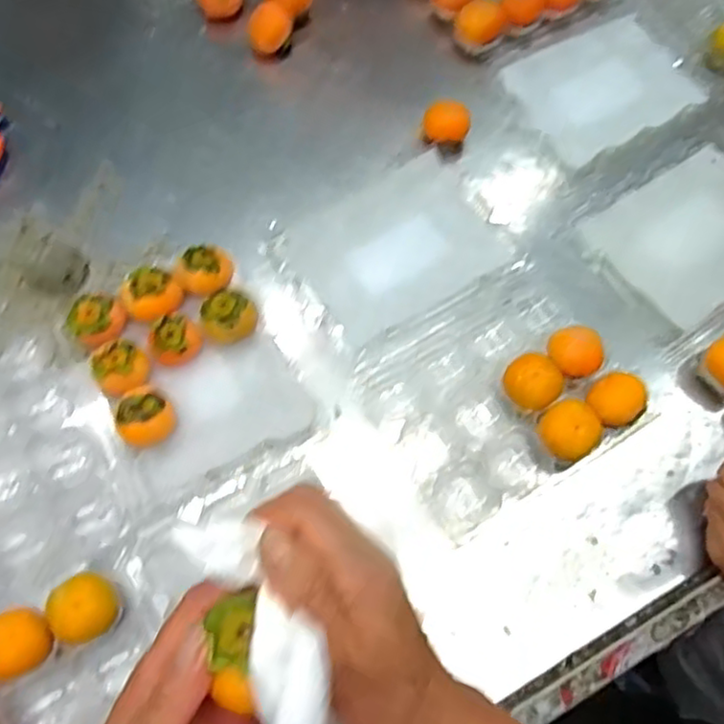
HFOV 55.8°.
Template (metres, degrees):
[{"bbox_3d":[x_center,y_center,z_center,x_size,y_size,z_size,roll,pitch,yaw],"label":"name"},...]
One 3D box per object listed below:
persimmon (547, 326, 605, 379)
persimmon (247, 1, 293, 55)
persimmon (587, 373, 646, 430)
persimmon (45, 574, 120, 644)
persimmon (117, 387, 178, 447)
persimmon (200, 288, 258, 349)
[{"bbox_3d":[0.191,-0.006,0.619,0.047,0.034,0.048,1,68,-2],"label":"persimmon"},{"bbox_3d":[-0.101,-0.361,0.757,0.047,0.048,0.048,-2,68,-3],"label":"persimmon"},{"bbox_3d":[0.221,0.036,0.600,0.045,0.032,0.046,1,68,-2],"label":"persimmon"},{"bbox_3d":[-0.210,0.184,0.516,0.051,0.033,0.047,1,68,-2],"label":"persimmon"},{"bbox_3d":[-0.184,0.048,0.583,0.042,0.034,0.046,1,68,-2],"label":"persimmon"},{"bbox_3d":[-0.120,-0.041,0.619,0.048,0.032,0.042,-10,68,-6],"label":"persimmon"}]

